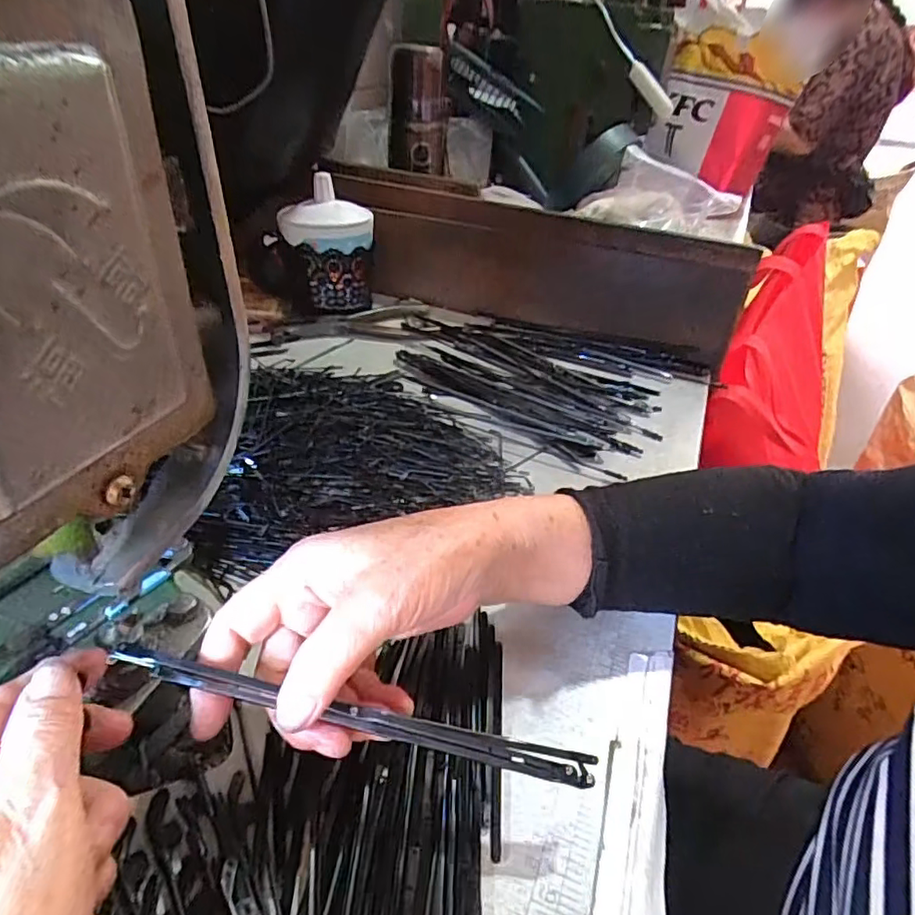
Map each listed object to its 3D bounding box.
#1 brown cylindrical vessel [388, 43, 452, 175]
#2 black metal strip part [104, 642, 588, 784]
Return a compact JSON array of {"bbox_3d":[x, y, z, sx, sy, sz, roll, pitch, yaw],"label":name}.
[{"bbox_3d":[-0.042,-0.375,0.641,0.064,0.118,0.061,2,37,-5],"label":"brown cylindrical vessel"},{"bbox_3d":[-0.037,0.099,0.226,0.186,0.005,0.011,15,38,-3],"label":"black metal strip part"}]

